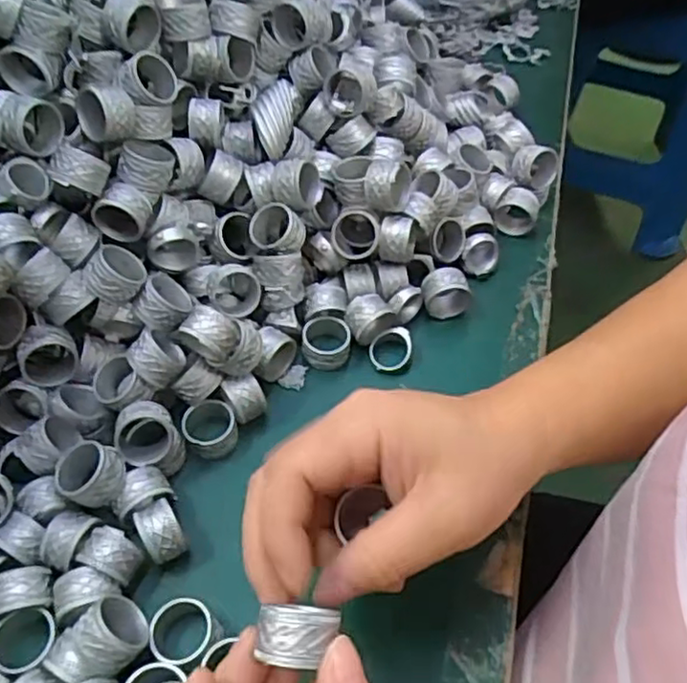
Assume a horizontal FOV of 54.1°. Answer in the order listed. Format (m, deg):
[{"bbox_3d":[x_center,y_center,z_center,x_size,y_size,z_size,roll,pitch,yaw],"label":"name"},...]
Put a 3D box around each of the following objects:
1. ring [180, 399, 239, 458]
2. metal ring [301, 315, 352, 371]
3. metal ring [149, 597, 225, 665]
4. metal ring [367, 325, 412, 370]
[{"bbox_3d":[-0.070,0.046,0.354,0.027,0.015,0.028,0,53,-1],"label":"ring"},{"bbox_3d":[-0.010,0.001,0.387,0.027,0.018,0.025,0,53,-1],"label":"metal ring"},{"bbox_3d":[-0.069,0.127,0.293,0.029,0.020,0.028,0,53,-1],"label":"metal ring"},{"bbox_3d":[0.027,0.004,0.386,0.024,0.011,0.023,0,53,-1],"label":"metal ring"}]

